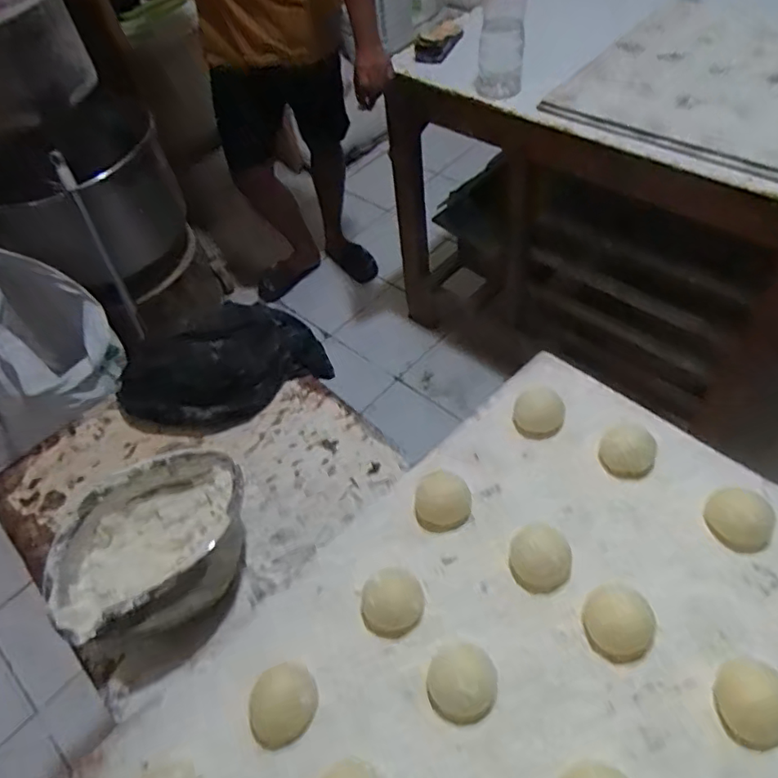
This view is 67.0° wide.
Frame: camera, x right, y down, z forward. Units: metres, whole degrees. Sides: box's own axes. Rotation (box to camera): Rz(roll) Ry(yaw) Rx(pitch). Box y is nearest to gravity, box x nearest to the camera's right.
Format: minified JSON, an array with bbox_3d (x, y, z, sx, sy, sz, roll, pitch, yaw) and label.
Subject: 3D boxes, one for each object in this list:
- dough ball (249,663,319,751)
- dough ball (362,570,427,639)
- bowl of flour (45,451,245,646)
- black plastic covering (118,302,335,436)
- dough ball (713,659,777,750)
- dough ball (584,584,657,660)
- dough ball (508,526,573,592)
[{"bbox_3d":[-0.080,0.238,0.444,0.054,0.026,0.046,-32,55,-16],"label":"dough ball"},{"bbox_3d":[0.001,0.175,0.481,0.049,0.032,0.047,-4,52,5],"label":"dough ball"},{"bbox_3d":[-0.236,0.163,0.612,0.196,0.098,0.156,-20,52,-7],"label":"bowl of flour"},{"bbox_3d":[-0.223,-0.031,0.771,0.268,0.063,0.157,-24,53,-10],"label":"black plastic covering"},{"bbox_3d":[0.256,0.222,0.414,0.044,0.033,0.050,-1,52,8],"label":"dough ball"},{"bbox_3d":[0.177,0.179,0.457,0.046,0.027,0.051,-19,52,-7],"label":"dough ball"},{"bbox_3d":[0.127,0.143,0.490,0.049,0.034,0.045,-4,52,5],"label":"dough ball"}]

